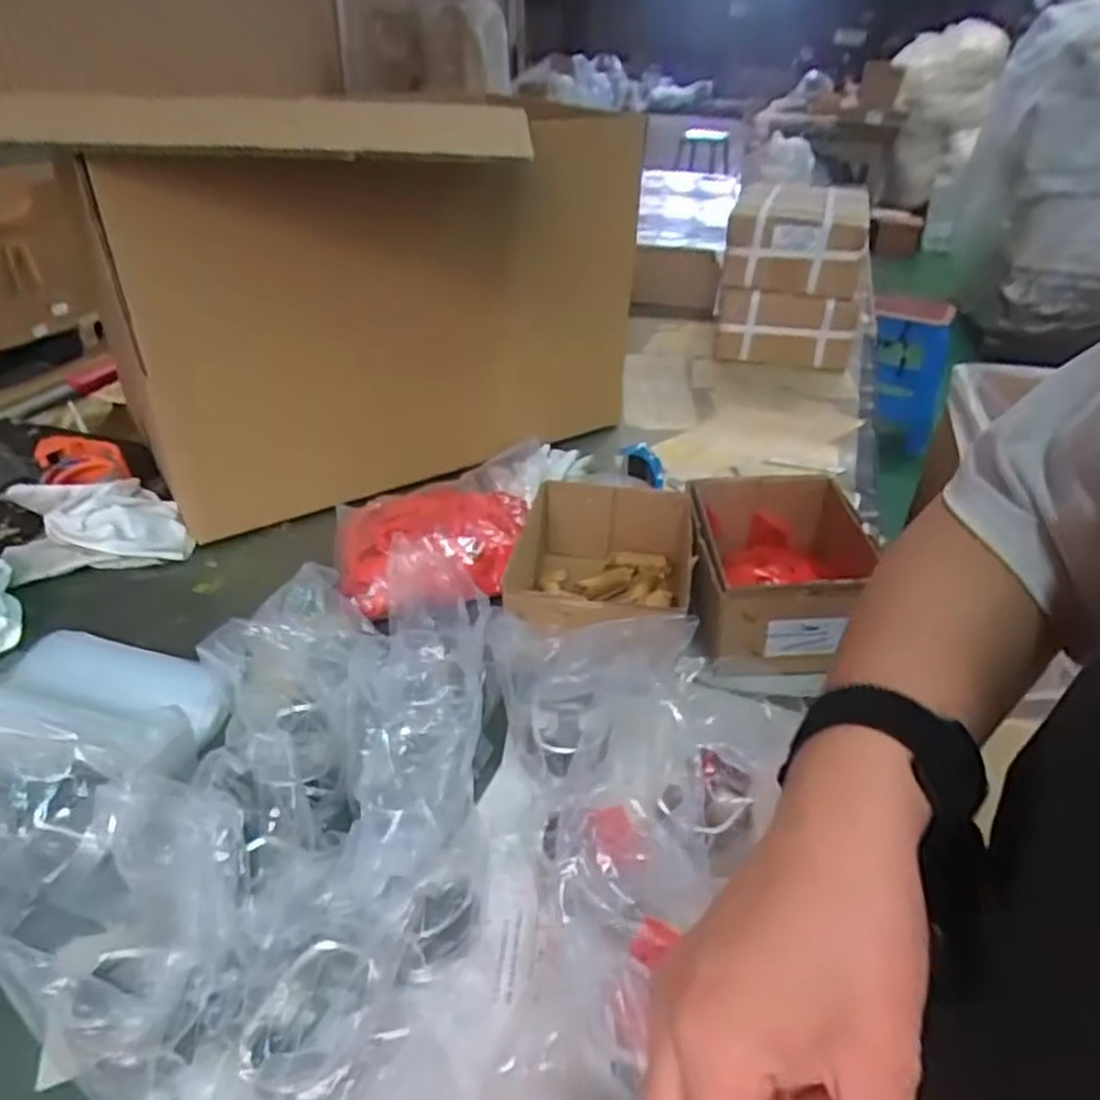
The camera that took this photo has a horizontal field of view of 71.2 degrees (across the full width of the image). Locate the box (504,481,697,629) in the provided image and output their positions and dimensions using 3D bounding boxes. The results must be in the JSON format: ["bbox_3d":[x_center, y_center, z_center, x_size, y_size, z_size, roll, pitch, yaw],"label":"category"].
[{"bbox_3d":[0.046,0.030,0.731,0.168,0.100,0.210,5,34,6],"label":"box"}]

